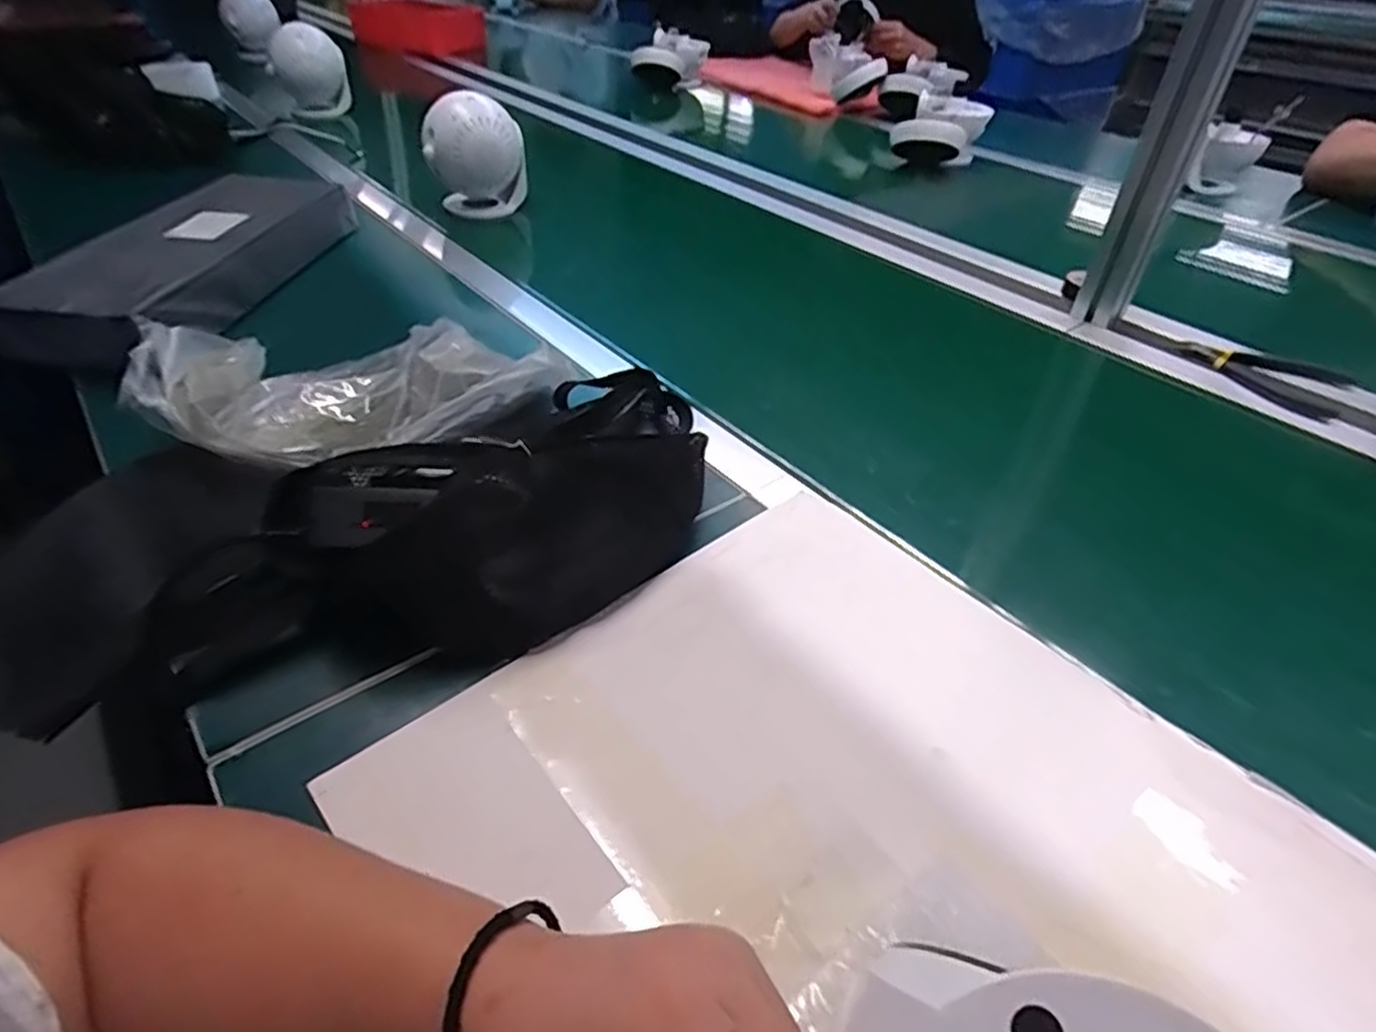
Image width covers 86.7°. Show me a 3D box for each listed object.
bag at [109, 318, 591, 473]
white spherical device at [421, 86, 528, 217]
[{"bbox_3d":[-0.230,-0.099,0.518,0.281,0.051,0.153,-15,44,-22],"label":"bag"},{"bbox_3d":[-0.256,-0.424,0.888,0.118,0.150,0.097,-6,42,-12],"label":"white spherical device"}]

